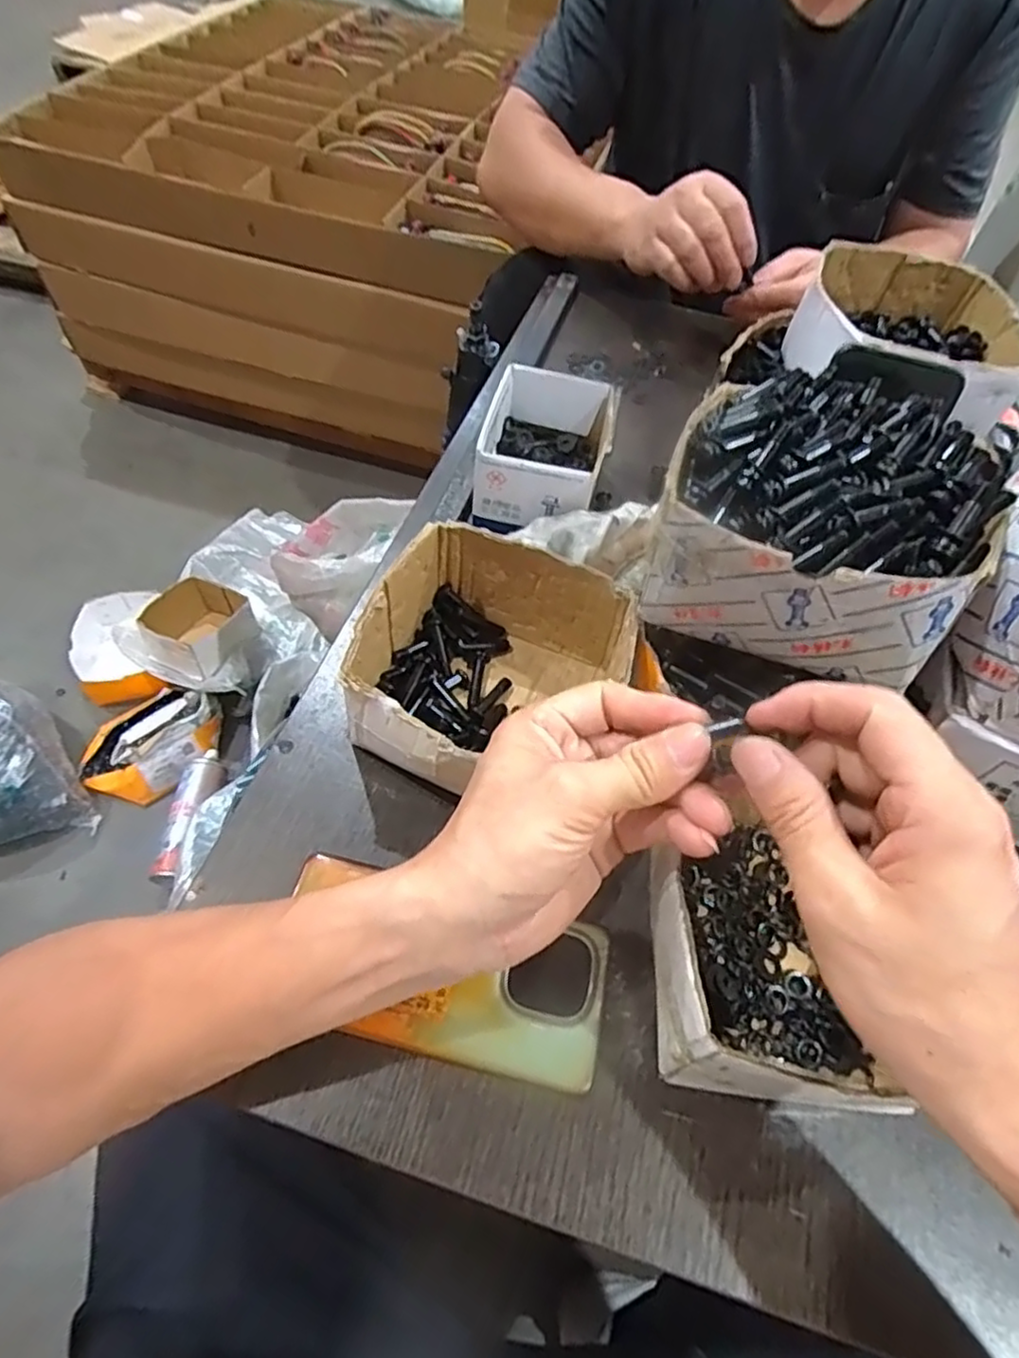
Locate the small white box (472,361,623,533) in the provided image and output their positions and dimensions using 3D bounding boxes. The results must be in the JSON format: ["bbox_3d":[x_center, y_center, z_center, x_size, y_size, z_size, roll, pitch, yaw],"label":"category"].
[{"bbox_3d":[0.024,-0.173,0.519,0.082,0.068,0.119,12,56,3],"label":"small white box"}]

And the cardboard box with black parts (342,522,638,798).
[{"bbox_3d":[-0.013,-0.002,0.393,0.136,0.078,0.148,22,57,9],"label":"cardboard box with black parts"}]

